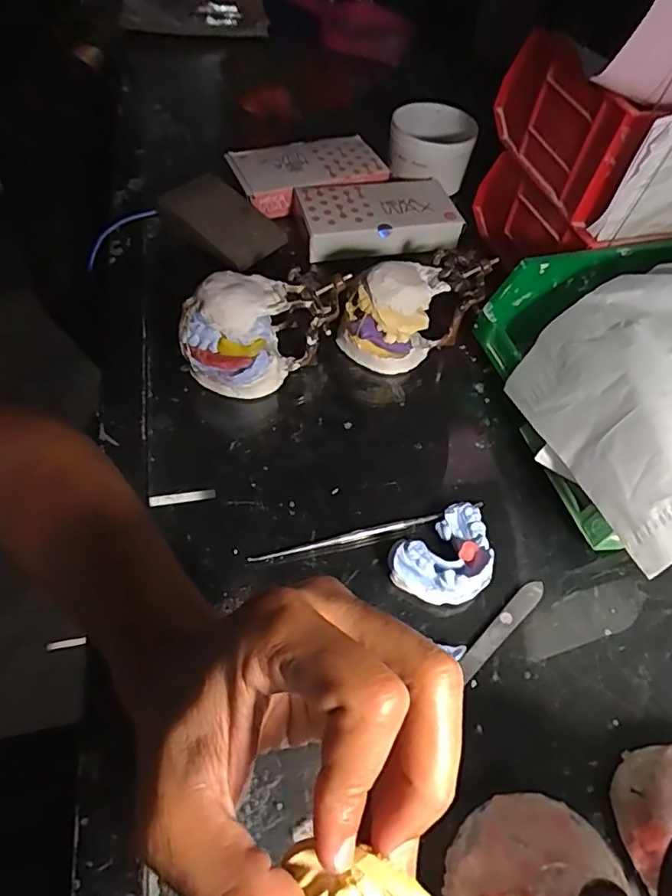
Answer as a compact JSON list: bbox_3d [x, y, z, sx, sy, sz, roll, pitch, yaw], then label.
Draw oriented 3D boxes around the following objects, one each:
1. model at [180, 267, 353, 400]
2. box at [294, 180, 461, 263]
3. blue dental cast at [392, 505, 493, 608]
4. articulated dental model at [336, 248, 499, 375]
[{"bbox_3d":[-0.051,-0.090,0.417,0.121,0.079,0.060,-26,61,-21],"label":"model"},{"bbox_3d":[0.041,-0.232,0.549,0.151,0.031,0.093,-8,56,-10],"label":"box"},{"bbox_3d":[0.070,0.071,0.343,0.071,0.027,0.049,-33,64,-25],"label":"blue dental cast"},{"bbox_3d":[0.067,-0.114,0.448,0.118,0.071,0.057,-24,61,-20],"label":"articulated dental model"}]

